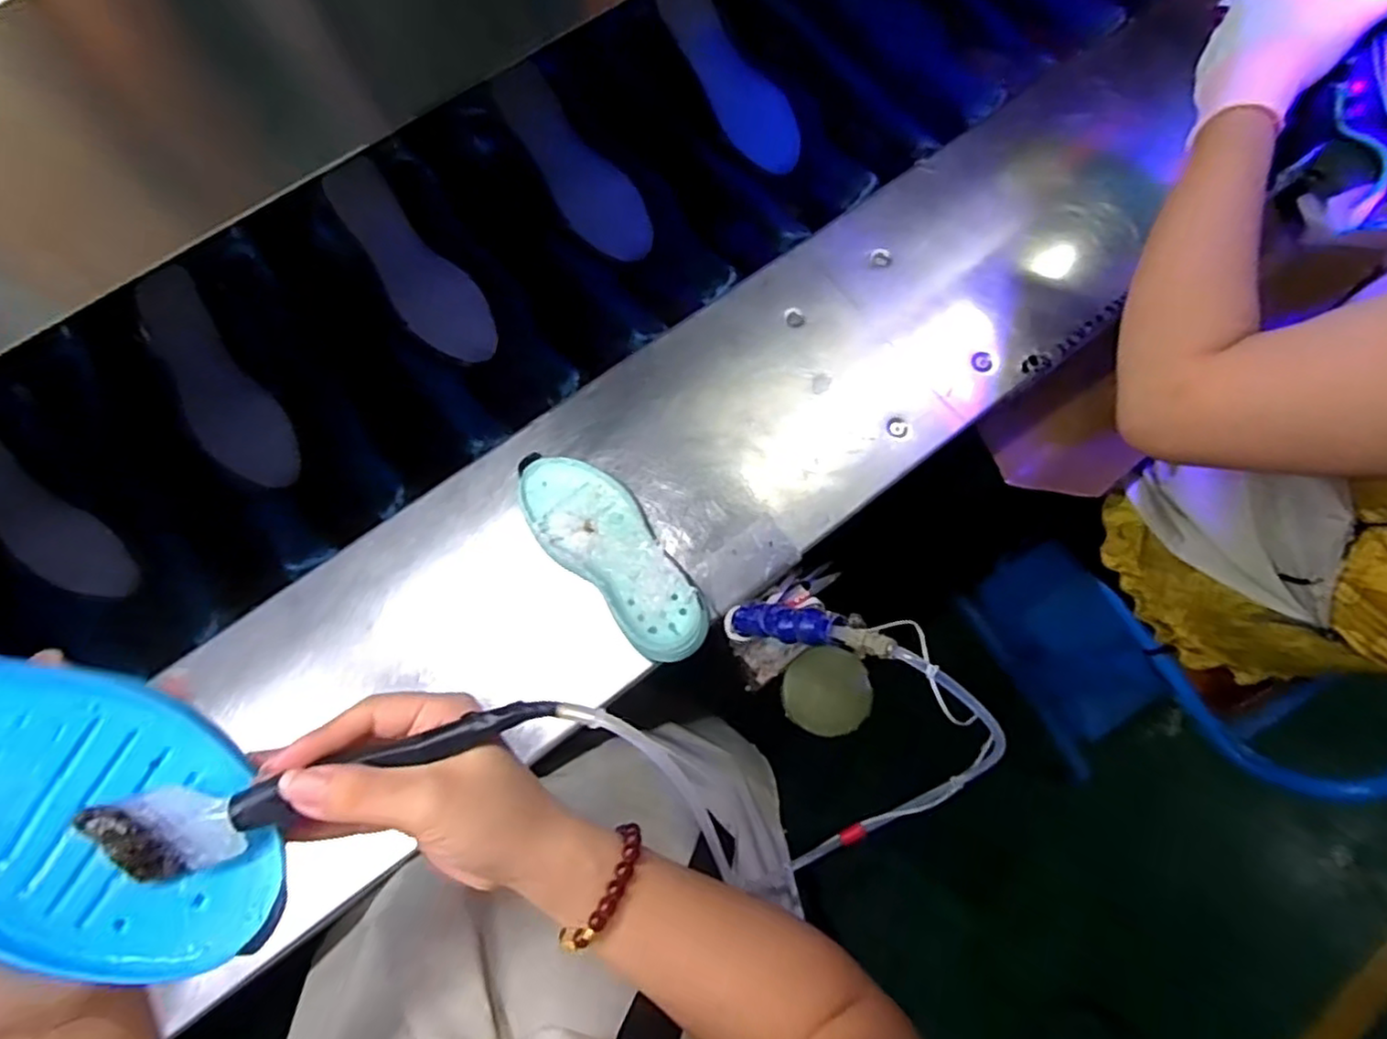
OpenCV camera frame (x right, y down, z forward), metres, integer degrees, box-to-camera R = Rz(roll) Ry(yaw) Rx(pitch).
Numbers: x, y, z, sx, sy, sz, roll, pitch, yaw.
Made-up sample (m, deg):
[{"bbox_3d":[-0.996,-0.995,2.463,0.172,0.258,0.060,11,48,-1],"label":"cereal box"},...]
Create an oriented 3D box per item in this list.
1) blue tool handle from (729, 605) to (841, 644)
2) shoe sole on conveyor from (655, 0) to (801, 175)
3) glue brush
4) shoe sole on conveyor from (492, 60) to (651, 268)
[{"bbox_3d":[0.059,0.073,0.475,0.020,0.120,0.024,22,76,-22],"label":"blue tool handle"},{"bbox_3d":[0.039,-0.446,0.686,0.081,0.009,0.204,-38,100,-22],"label":"shoe sole on conveyor"},{"bbox_3d":[-0.136,0.104,0.280,0.188,0.018,0.032,-14,77,-15],"label":"glue brush"},{"bbox_3d":[-0.112,-0.332,0.651,0.070,0.031,0.187,-47,116,-10],"label":"shoe sole on conveyor"}]

